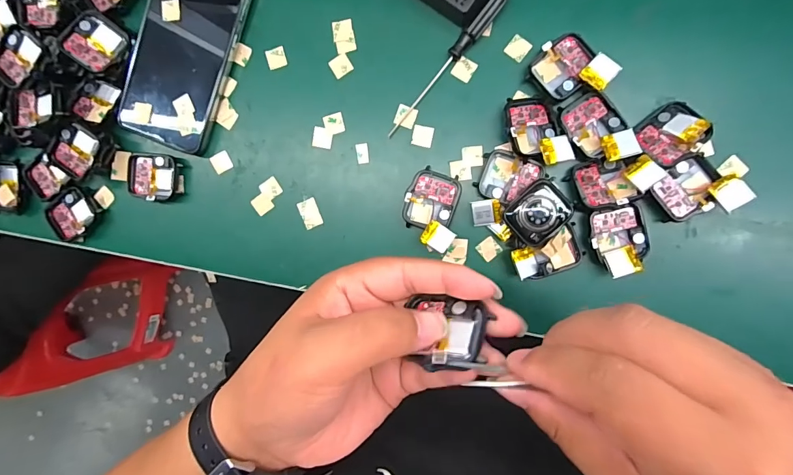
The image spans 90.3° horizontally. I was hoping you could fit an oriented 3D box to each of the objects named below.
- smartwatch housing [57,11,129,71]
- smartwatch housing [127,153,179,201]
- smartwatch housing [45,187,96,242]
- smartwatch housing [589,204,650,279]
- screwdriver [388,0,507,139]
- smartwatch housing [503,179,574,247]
[{"bbox_3d":[-0.240,-0.156,0.314,0.039,0.005,0.043,33,76,-20],"label":"smartwatch housing"},{"bbox_3d":[-0.204,-0.051,0.332,0.043,0.011,0.037,9,93,6],"label":"smartwatch housing"},{"bbox_3d":[-0.282,-0.020,0.343,0.040,0.007,0.036,-35,88,7],"label":"smartwatch housing"},{"bbox_3d":[0.160,0.002,0.285,0.038,0.019,0.047,-10,91,7],"label":"smartwatch housing"},{"bbox_3d":[0.038,-0.129,0.294,0.011,0.015,0.131,41,96,4],"label":"screwdriver"},{"bbox_3d":[0.101,-0.018,0.279,0.043,0.007,0.034,-44,86,4],"label":"smartwatch housing"}]

